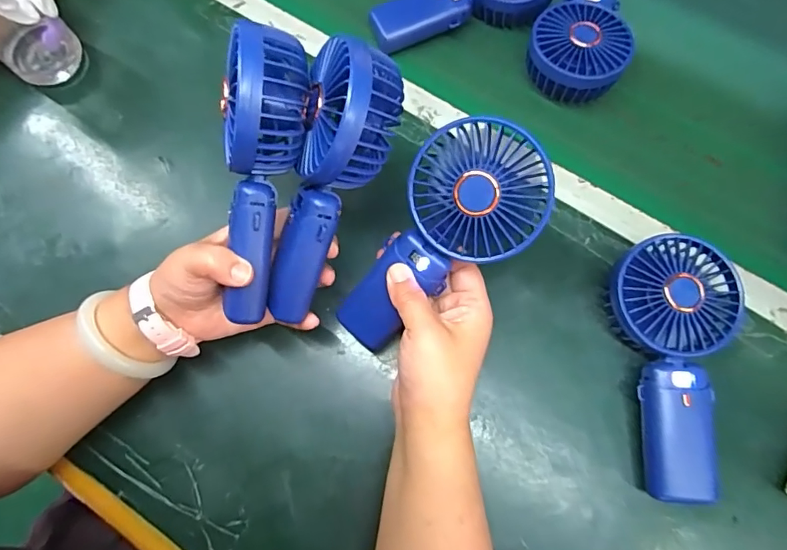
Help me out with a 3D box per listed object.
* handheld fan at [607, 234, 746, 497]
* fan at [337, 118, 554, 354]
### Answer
[{"bbox_3d":[0.207,0.064,0.352,0.082,0.050,0.177,-5,74,1],"label":"handheld fan"},{"bbox_3d":[0.026,-0.018,0.327,0.081,0.053,0.181,48,111,13],"label":"fan"}]

